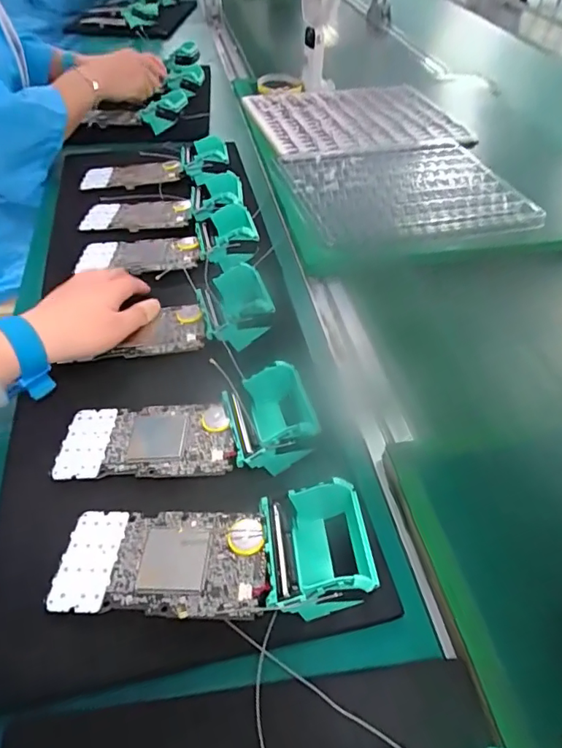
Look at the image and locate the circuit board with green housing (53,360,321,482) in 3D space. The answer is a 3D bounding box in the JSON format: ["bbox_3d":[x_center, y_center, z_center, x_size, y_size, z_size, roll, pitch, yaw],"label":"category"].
[{"bbox_3d":[-0.071,0.035,0.360,0.189,0.038,0.083,-4,48,-3],"label":"circuit board with green housing"}]

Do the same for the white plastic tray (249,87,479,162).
[{"bbox_3d":[0.117,-0.431,0.822,0.312,0.019,0.298,-10,48,-10],"label":"white plastic tray"}]

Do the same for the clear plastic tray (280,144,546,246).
[{"bbox_3d":[0.158,-0.245,0.640,0.273,0.010,0.225,-10,48,-10],"label":"clear plastic tray"}]

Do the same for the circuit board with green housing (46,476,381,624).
[{"bbox_3d":[-0.044,0.106,0.297,0.191,0.040,0.078,-2,48,-1],"label":"circuit board with green housing"}]

